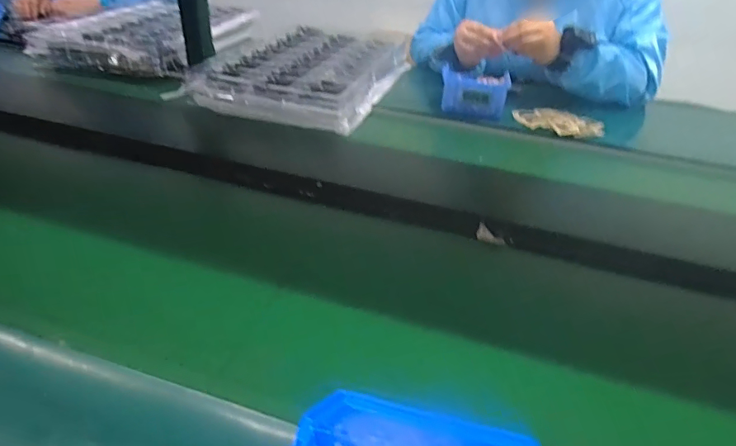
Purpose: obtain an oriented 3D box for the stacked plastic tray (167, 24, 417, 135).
[{"bbox_3d":[-0.106,-0.320,0.977,0.339,0.046,0.474,17,37,18],"label":"stacked plastic tray"}]

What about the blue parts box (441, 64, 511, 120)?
[{"bbox_3d":[0.199,-0.246,0.887,0.125,0.065,0.083,14,36,14],"label":"blue parts box"}]

